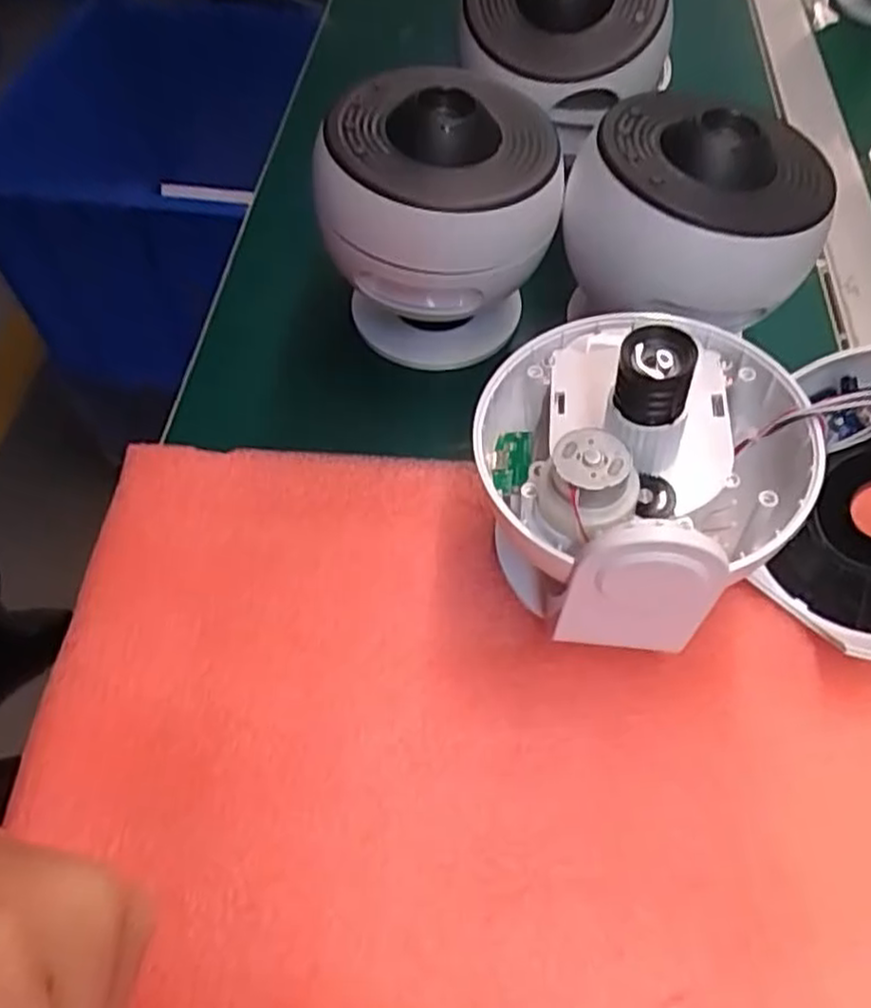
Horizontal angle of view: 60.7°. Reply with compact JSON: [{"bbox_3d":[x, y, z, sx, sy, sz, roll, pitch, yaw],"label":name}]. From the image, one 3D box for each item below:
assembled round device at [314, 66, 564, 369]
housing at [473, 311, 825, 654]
[{"bbox_3d":[0.004,-0.137,0.371,0.101,0.122,0.115,7,54,1],"label":"assembled round device"},{"bbox_3d":[0.072,-0.009,0.281,0.114,0.115,0.117,11,54,4],"label":"housing"}]

